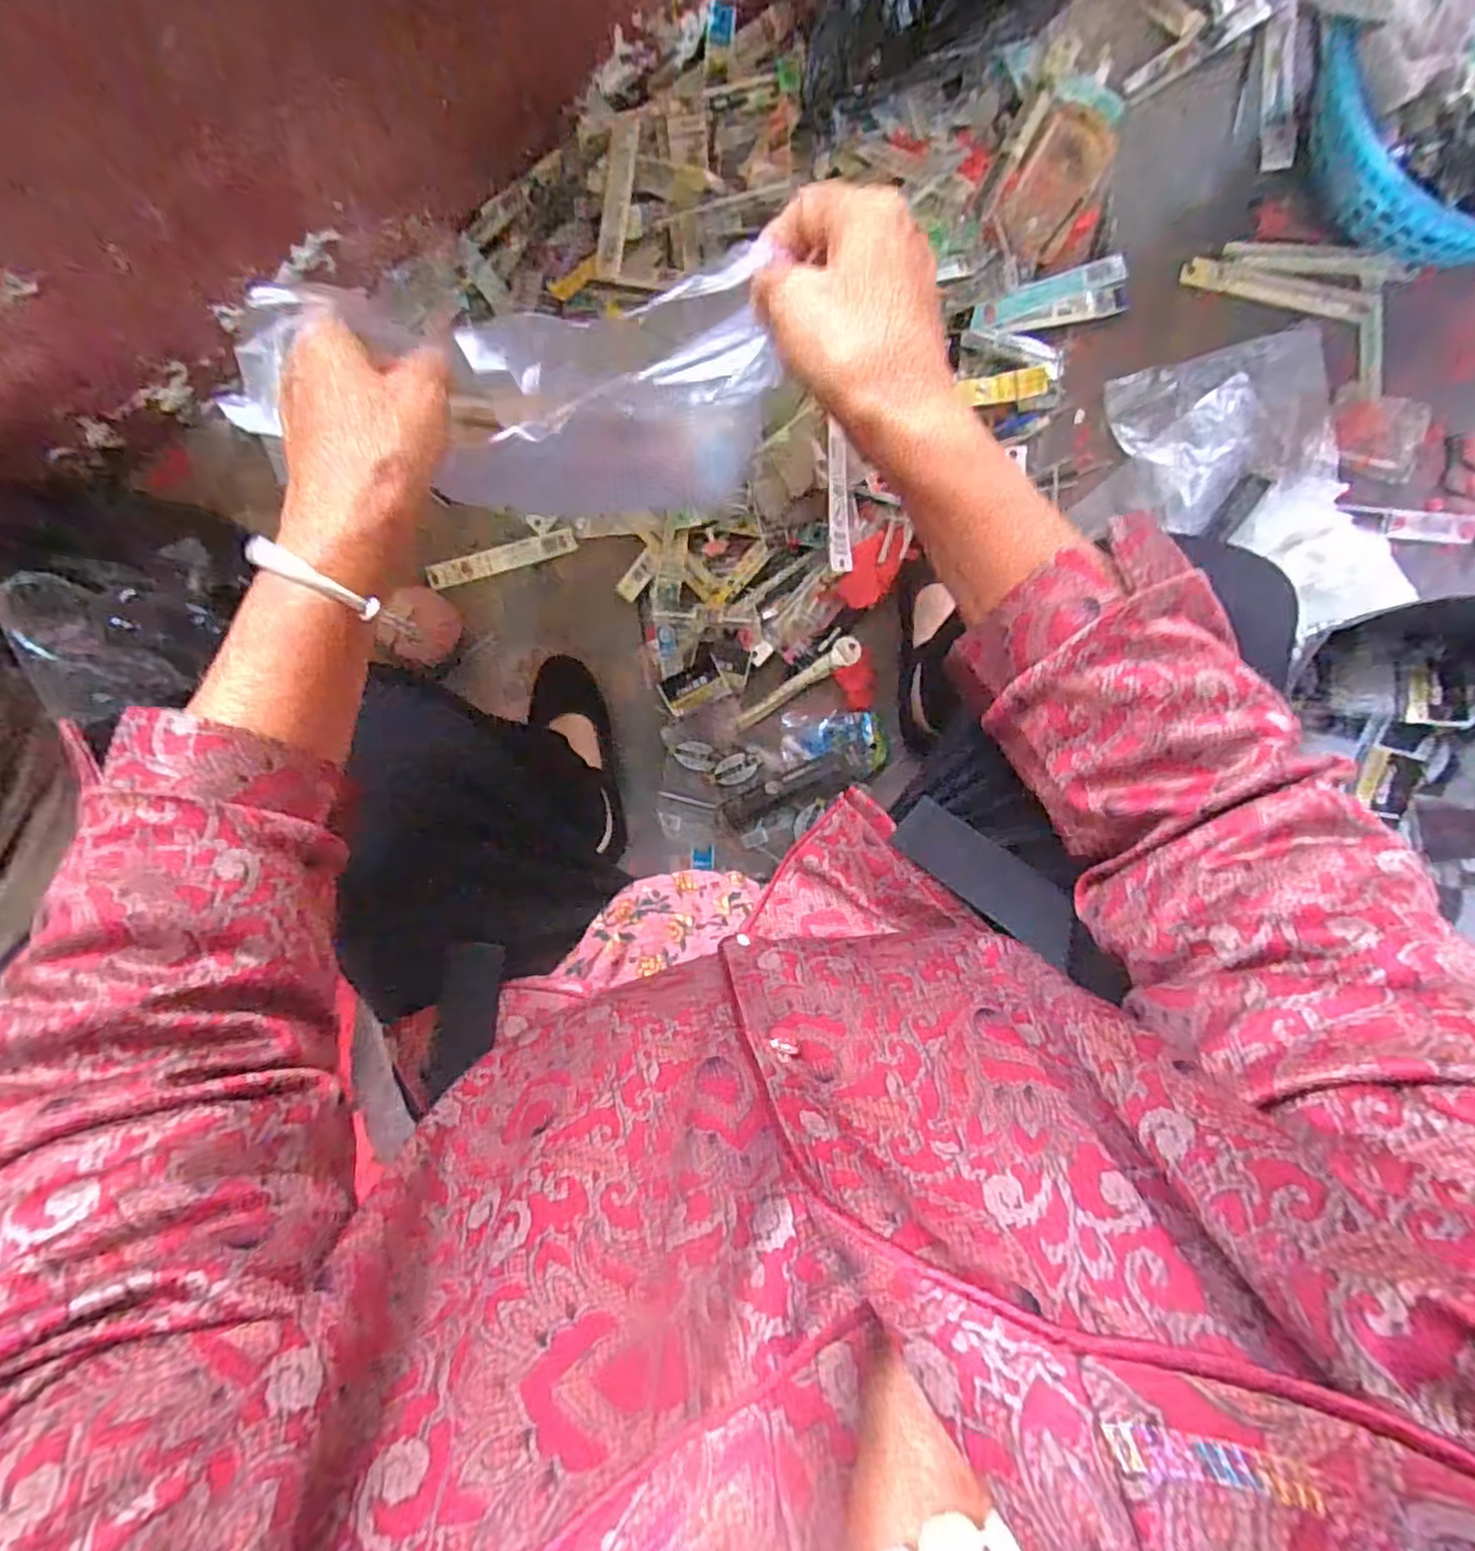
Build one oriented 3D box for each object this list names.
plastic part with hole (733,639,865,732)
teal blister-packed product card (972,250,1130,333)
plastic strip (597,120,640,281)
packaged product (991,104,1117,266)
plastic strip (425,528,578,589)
[{"bbox_3d":[0.065,-0.097,0.749,0.154,0.010,0.027,-34,90,7],"label":"plastic part with hole"},{"bbox_3d":[0.307,-0.468,0.687,0.154,0.015,0.054,-13,92,-1],"label":"teal blister-packed product card"},{"bbox_3d":[-0.115,-0.567,0.680,0.031,0.019,0.151,7,95,5],"label":"plastic strip"},{"bbox_3d":[0.310,-0.582,0.685,0.074,0.012,0.145,29,97,-14],"label":"packaged product"},{"bbox_3d":[-0.261,-0.241,0.771,0.169,0.008,0.027,-12,93,7],"label":"plastic strip"}]

